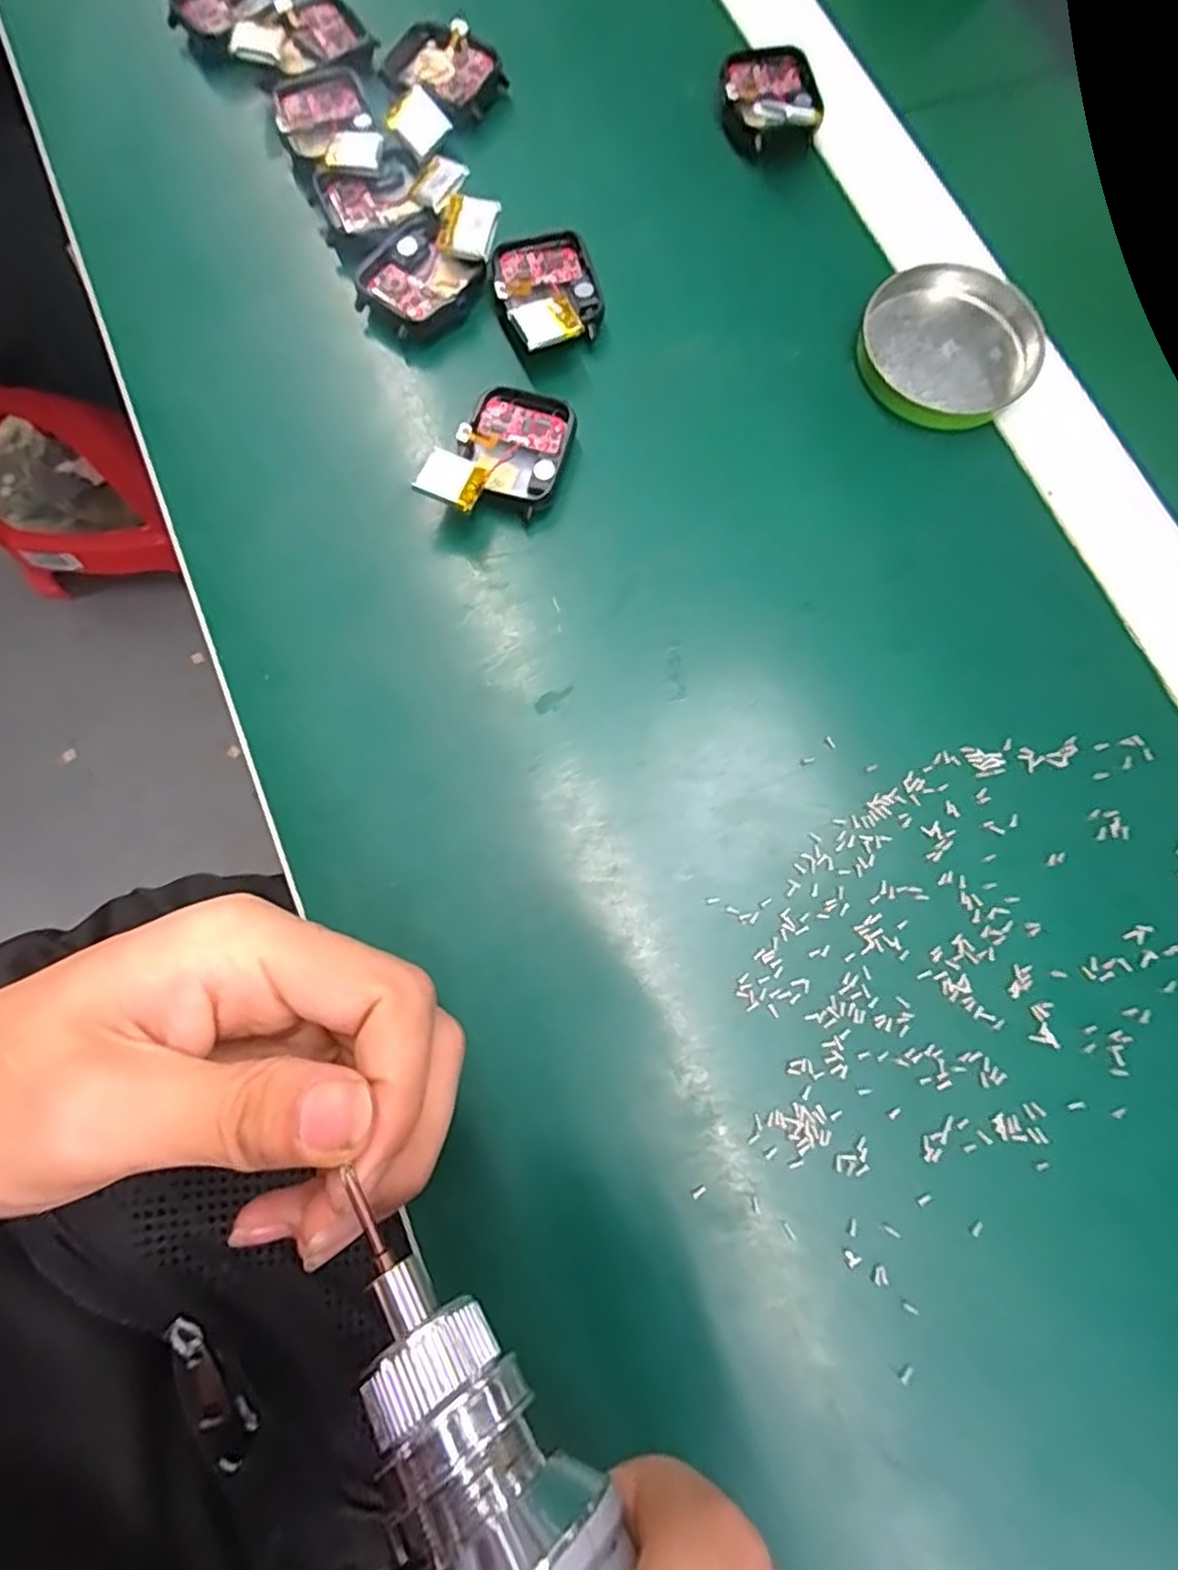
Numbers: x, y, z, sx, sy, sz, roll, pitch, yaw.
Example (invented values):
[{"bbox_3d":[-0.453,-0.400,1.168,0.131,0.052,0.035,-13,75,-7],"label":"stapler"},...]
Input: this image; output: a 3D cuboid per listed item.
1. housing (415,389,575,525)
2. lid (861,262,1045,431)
[{"bbox_3d":[-0.030,-0.116,0.244,0.038,0.022,0.056,24,79,5],"label":"housing"},{"bbox_3d":[0.138,-0.169,0.262,0.064,0.013,0.062,0,78,0],"label":"lid"}]

